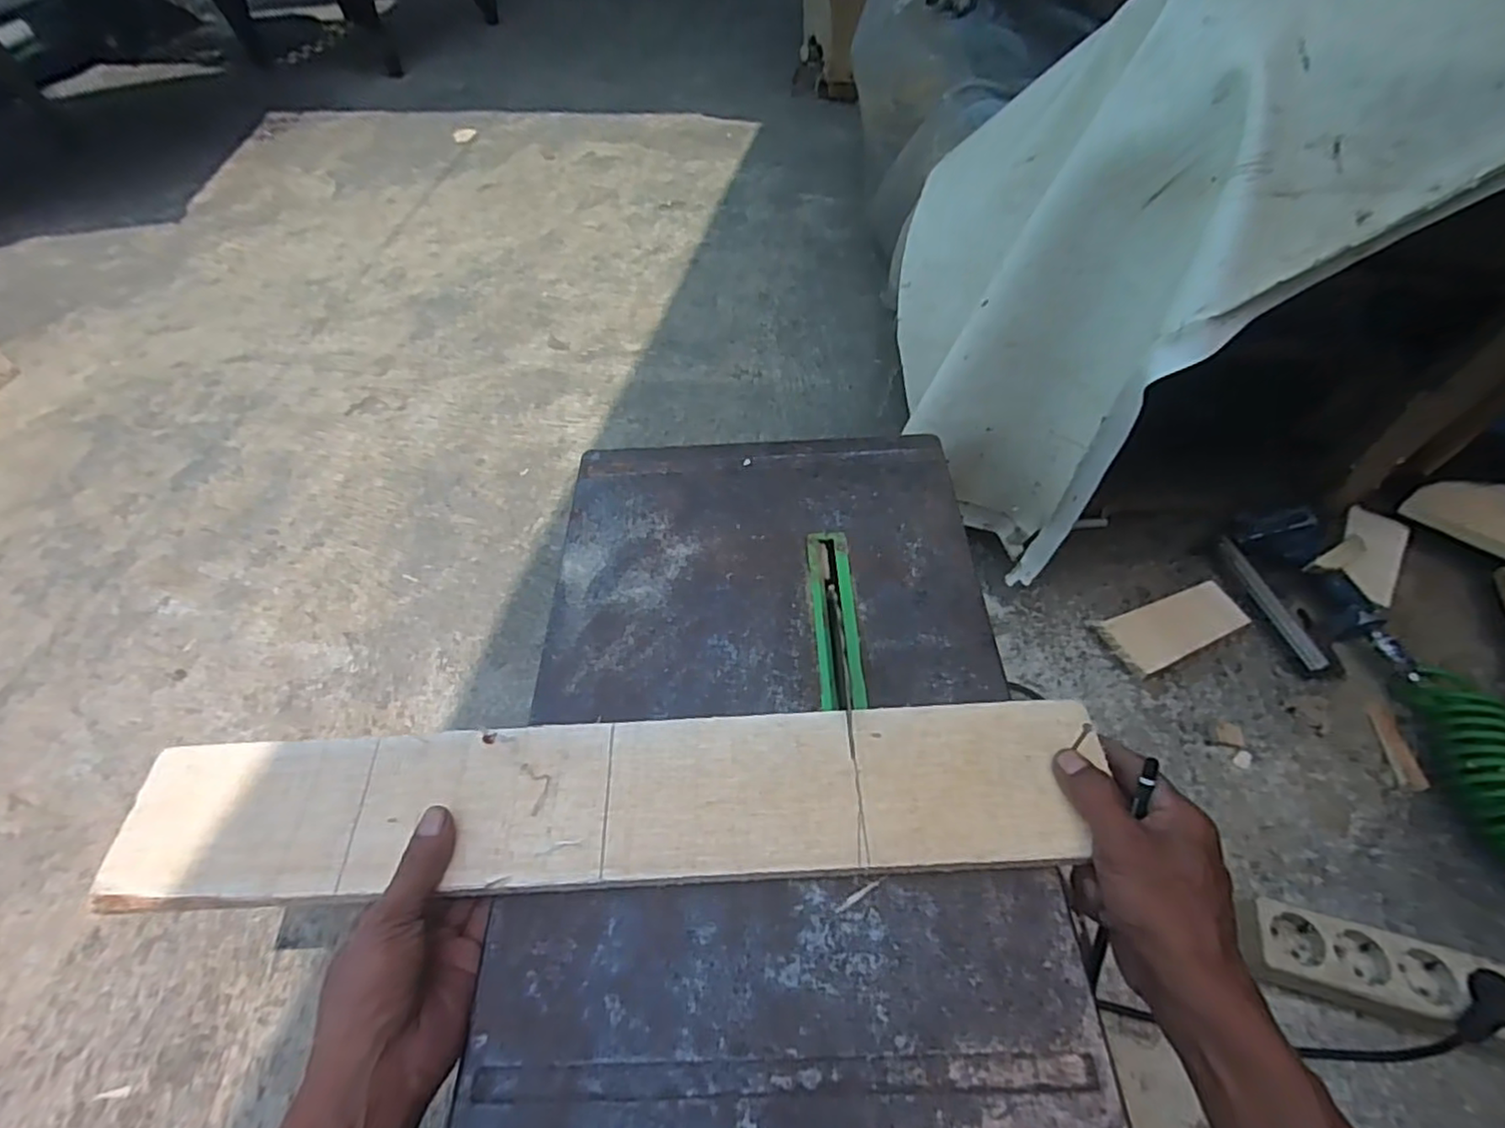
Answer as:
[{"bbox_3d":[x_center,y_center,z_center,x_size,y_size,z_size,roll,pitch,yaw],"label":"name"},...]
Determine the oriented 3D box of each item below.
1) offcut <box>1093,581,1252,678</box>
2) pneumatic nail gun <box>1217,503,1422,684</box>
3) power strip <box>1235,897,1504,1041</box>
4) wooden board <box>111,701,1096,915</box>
[{"bbox_3d":[0.469,0.069,0.741,0.152,0.014,0.070,-18,56,-11],"label":"offcut"},{"bbox_3d":[0.618,0.030,0.741,0.126,0.049,0.207,-4,54,-2],"label":"pneumatic nail gun"},{"bbox_3d":[0.502,0.323,0.525,0.199,0.043,0.068,15,54,11],"label":"power strip"},{"bbox_3d":[-0.082,0.145,0.409,0.562,0.023,0.096,-3,54,0],"label":"wooden board"}]

